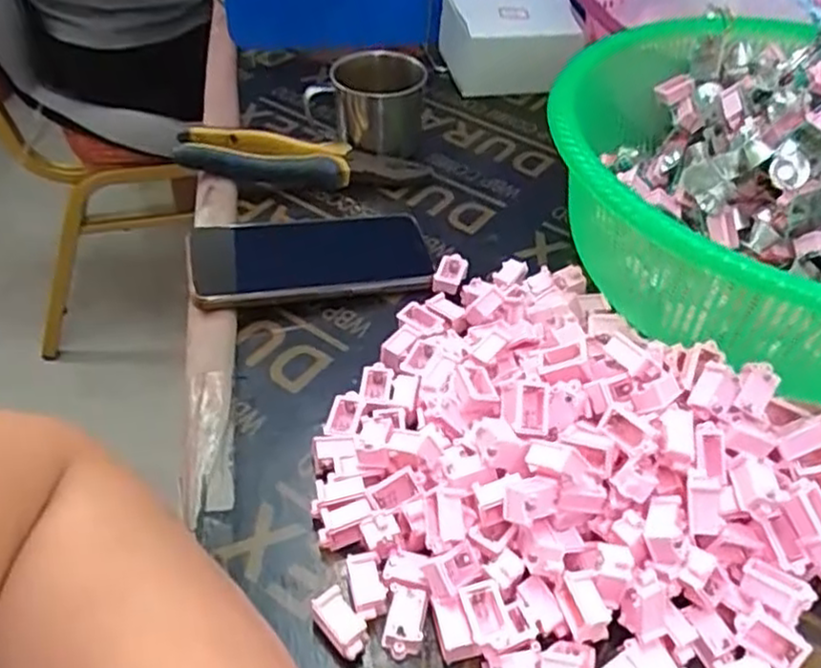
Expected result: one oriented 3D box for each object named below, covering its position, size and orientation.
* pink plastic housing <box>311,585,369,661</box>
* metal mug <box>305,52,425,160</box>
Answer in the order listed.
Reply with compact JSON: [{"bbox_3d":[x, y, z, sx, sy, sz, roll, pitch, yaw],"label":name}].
[{"bbox_3d":[-0.030,0.133,0.326,0.016,0.018,0.029,-30,54,-28],"label":"pink plastic housing"},{"bbox_3d":[-0.037,-0.184,0.588,0.093,0.069,0.081,-1,46,-4],"label":"metal mug"}]

